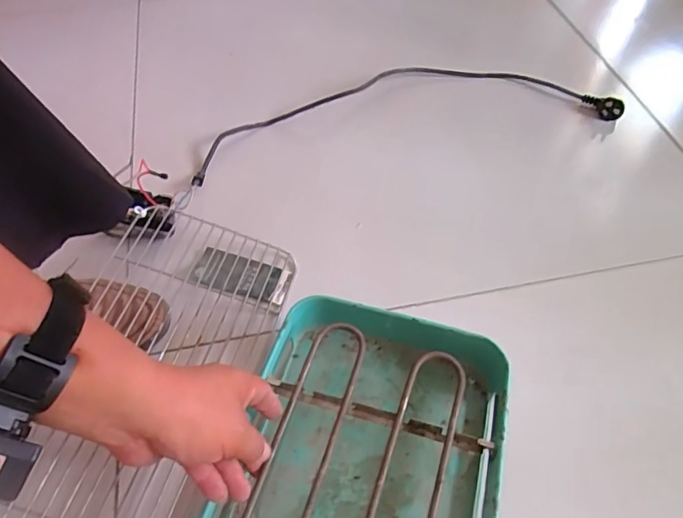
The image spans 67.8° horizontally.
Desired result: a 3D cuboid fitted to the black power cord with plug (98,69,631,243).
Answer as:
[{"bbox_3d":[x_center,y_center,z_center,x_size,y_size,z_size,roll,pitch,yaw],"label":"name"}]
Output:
[{"bbox_3d":[0.036,-0.200,0.755,0.728,0.042,0.228,-16,56,-9],"label":"black power cord with plug"}]

